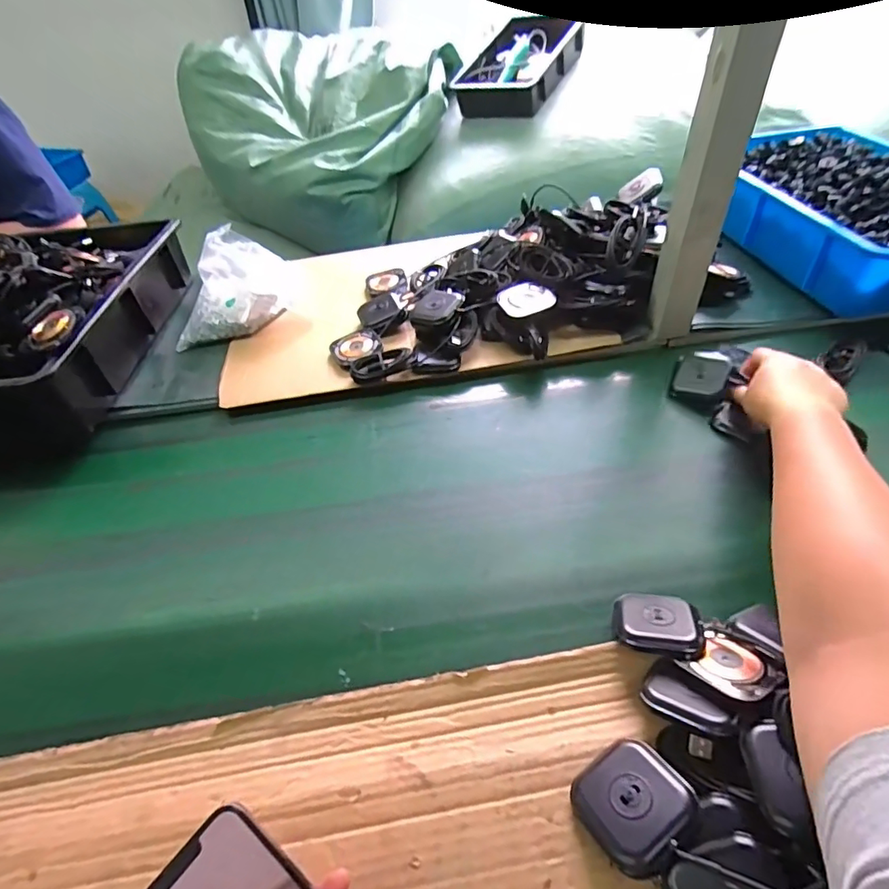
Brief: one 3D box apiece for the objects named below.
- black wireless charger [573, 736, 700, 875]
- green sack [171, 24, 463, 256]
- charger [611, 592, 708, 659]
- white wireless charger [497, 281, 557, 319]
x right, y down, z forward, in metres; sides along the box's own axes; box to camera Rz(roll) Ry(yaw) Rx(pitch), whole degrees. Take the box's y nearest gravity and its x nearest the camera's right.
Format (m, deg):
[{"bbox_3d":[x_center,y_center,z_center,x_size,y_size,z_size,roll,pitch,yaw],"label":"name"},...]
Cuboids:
[{"bbox_3d":[0.110,0.207,0.295,0.058,0.014,0.058,-33,30,-16],"label":"black wireless charger"},{"bbox_3d":[-0.371,-0.954,1.574,0.676,0.426,0.670,22,52,23],"label":"green sack"},{"bbox_3d":[0.157,0.133,0.374,0.059,0.022,0.050,10,46,18],"label":"charger"},{"bbox_3d":[0.096,-0.174,0.601,0.055,0.015,0.064,-16,44,-9],"label":"white wireless charger"}]

